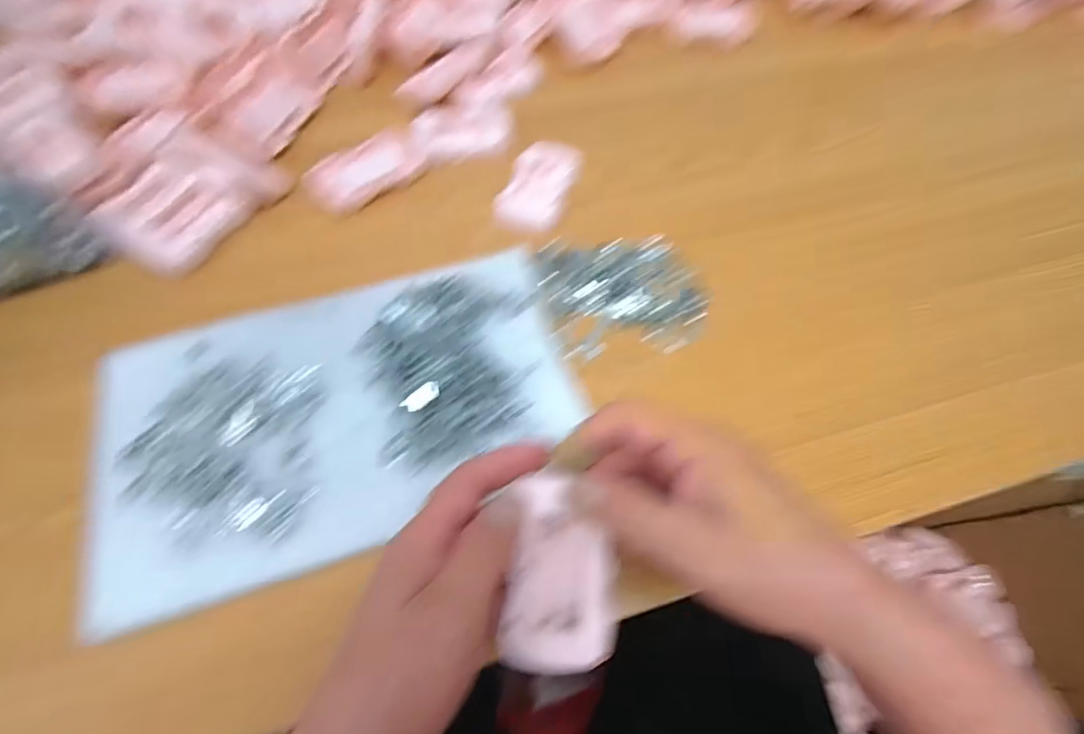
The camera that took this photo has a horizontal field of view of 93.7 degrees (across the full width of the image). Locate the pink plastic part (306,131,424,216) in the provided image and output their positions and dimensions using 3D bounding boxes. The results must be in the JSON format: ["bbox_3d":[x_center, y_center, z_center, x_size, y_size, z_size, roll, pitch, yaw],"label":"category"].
[{"bbox_3d":[-0.151,-0.169,0.433,0.097,0.011,0.045,-39,70,-18],"label":"pink plastic part"}]

